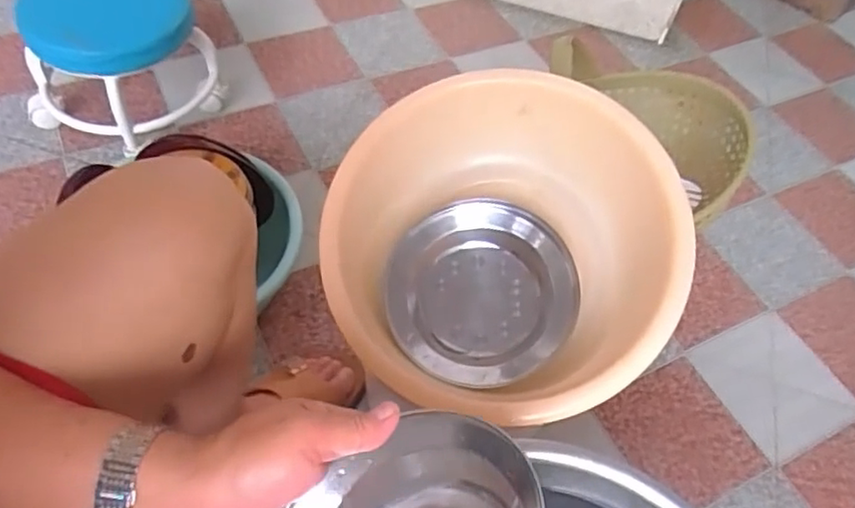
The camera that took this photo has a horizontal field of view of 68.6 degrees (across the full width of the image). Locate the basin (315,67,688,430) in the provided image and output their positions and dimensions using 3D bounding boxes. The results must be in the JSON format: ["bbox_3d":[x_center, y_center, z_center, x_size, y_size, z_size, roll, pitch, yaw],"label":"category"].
[{"bbox_3d":[0.072,-0.008,0.634,0.329,0.145,0.329,-1,69,2],"label":"basin"}]

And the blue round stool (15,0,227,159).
[{"bbox_3d":[-0.522,-0.326,1.068,0.278,0.224,0.245,23,54,10],"label":"blue round stool"}]

